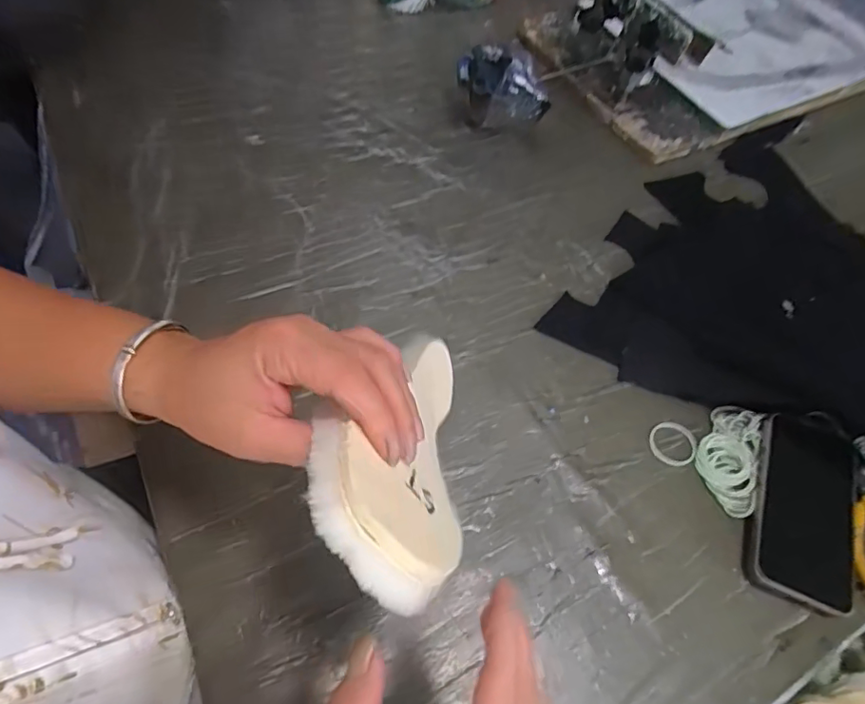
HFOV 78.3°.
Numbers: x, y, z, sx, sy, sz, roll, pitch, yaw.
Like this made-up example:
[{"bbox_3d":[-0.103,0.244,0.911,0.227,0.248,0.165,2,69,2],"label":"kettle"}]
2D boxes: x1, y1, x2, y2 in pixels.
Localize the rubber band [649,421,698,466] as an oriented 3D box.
[{"bbox_3d":[0.219,0.083,0.483,0.045,0.004,0.041,3,59,-5],"label":"rubber band"}]

